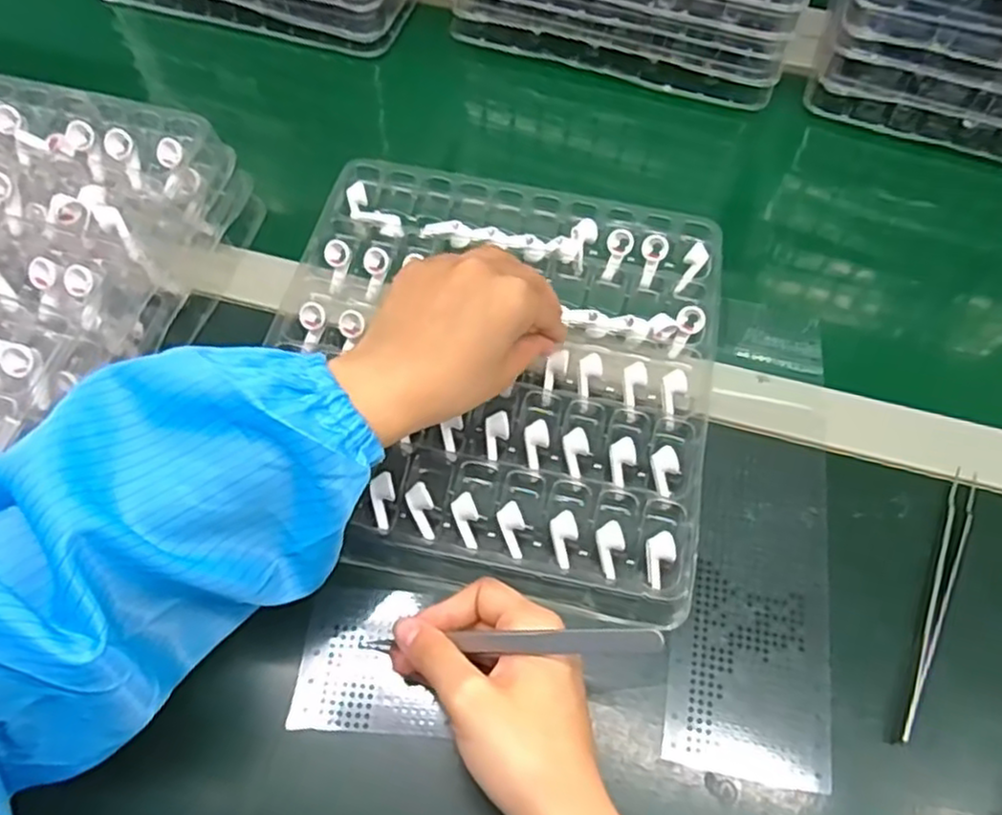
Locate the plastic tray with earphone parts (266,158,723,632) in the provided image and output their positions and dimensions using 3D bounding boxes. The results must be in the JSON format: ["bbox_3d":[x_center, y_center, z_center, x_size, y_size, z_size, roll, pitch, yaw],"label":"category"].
[{"bbox_3d":[-0.004,-0.026,0.418,0.252,0.032,0.251,11,62,6],"label":"plastic tray with earphone parts"}]

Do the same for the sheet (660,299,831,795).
[{"bbox_3d":[0.144,0.055,0.394,0.073,0.005,0.269,12,62,5],"label":"sheet"}]

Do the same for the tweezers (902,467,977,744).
[{"bbox_3d":[0.226,0.095,0.368,0.011,0.008,0.154,27,64,12],"label":"tweezers"}]

